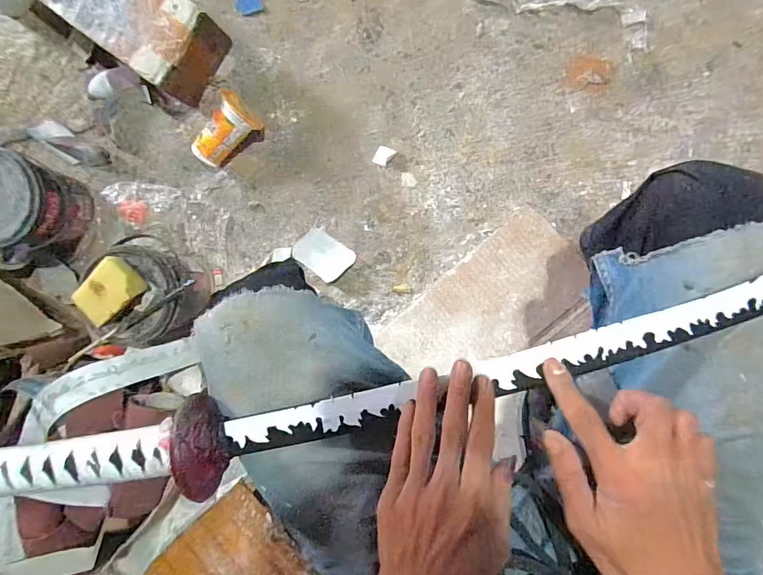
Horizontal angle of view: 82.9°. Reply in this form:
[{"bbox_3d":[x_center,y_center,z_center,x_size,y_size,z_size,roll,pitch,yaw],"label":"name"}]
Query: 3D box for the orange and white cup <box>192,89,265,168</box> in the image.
[{"bbox_3d":[-0.225,-0.222,0.623,0.064,0.061,0.103,43,95,3],"label":"orange and white cup"}]

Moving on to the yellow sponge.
[{"bbox_3d":[-0.330,0.005,0.527,0.050,0.031,0.070,41,97,2],"label":"yellow sponge"}]

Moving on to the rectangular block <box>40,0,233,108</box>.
[{"bbox_3d":[-0.381,-0.404,0.616,0.321,0.108,0.118,37,95,4],"label":"rectangular block"}]

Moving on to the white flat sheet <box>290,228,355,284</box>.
[{"bbox_3d":[-0.087,-0.049,0.643,0.083,0.006,0.058,36,97,6],"label":"white flat sheet"}]

